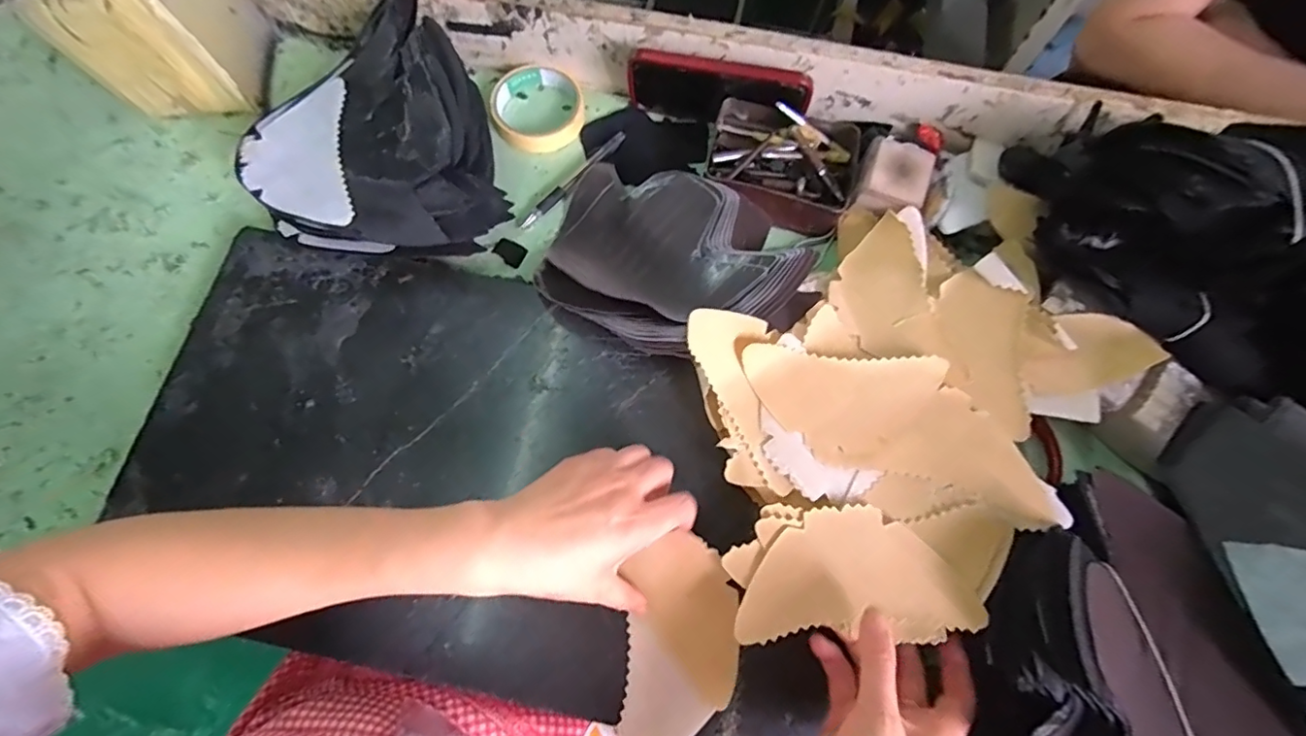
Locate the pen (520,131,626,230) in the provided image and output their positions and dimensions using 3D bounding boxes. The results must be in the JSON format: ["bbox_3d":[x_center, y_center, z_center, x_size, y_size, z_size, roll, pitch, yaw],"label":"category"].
[{"bbox_3d":[-0.072,-0.174,0.509,0.011,0.009,0.132,41,75,13],"label":"pen"}]

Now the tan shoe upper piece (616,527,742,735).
[{"bbox_3d":[0.019,0.189,0.366,0.075,0.024,0.143,3,71,1],"label":"tan shoe upper piece"}]

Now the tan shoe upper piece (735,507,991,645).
[{"bbox_3d":[0.128,0.132,0.354,0.142,0.016,0.077,0,71,-1],"label":"tan shoe upper piece"}]

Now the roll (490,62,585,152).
[{"bbox_3d":[-0.110,-0.251,0.529,0.086,0.019,0.086,-3,71,-2],"label":"roll"}]

